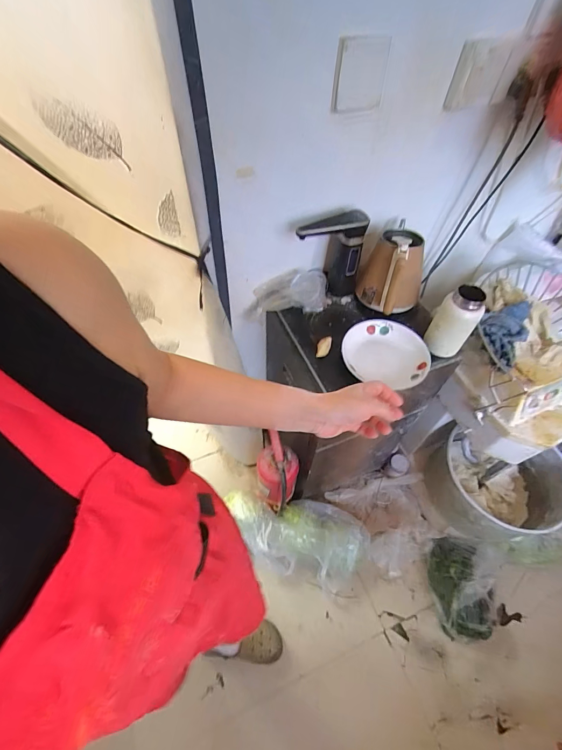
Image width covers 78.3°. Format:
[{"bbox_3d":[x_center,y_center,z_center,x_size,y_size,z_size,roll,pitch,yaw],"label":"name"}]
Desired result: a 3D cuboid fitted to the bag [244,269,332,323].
[{"bbox_3d":[0.009,-0.193,0.831,0.202,0.079,0.093,-12,55,10],"label":"bag"}]

